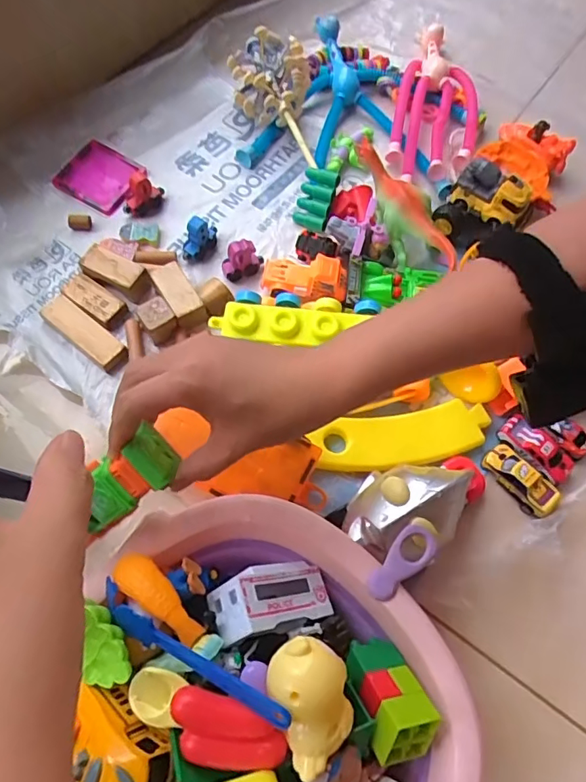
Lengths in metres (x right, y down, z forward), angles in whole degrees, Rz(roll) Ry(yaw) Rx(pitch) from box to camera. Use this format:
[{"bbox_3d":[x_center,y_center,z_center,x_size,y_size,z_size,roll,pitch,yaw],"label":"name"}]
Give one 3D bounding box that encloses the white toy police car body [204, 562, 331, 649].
[{"bbox_3d":[-0.011,0.135,0.340,0.078,0.034,0.039,1,63,-36],"label":"white toy police car body"}]

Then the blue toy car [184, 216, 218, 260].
[{"bbox_3d":[-0.098,-0.160,0.538,0.021,0.044,0.041,22,68,6],"label":"blue toy car"}]

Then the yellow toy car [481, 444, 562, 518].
[{"bbox_3d":[0.205,0.079,0.460,0.031,0.015,0.070,-41,75,-17],"label":"yellow toy car"}]

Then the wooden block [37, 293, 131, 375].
[{"bbox_3d":[-0.201,-0.057,0.497,0.095,0.014,0.030,37,70,12],"label":"wooden block"}]

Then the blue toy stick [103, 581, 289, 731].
[{"bbox_3d":[-0.062,0.151,0.296,0.135,0.014,0.018,23,67,20],"label":"blue toy stick"}]

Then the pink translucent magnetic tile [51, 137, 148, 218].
[{"bbox_3d":[-0.213,-0.241,0.577,0.083,0.008,0.078,32,69,10],"label":"pink translucent magnetic tile"}]

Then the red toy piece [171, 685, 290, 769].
[{"bbox_3d":[-0.036,0.186,0.279,0.065,0.014,0.033,17,68,4],"label":"red toy piece"}]

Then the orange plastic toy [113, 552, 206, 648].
[{"bbox_3d":[-0.081,0.124,0.313,0.068,0.018,0.022,34,70,11],"label":"orange plastic toy"}]

